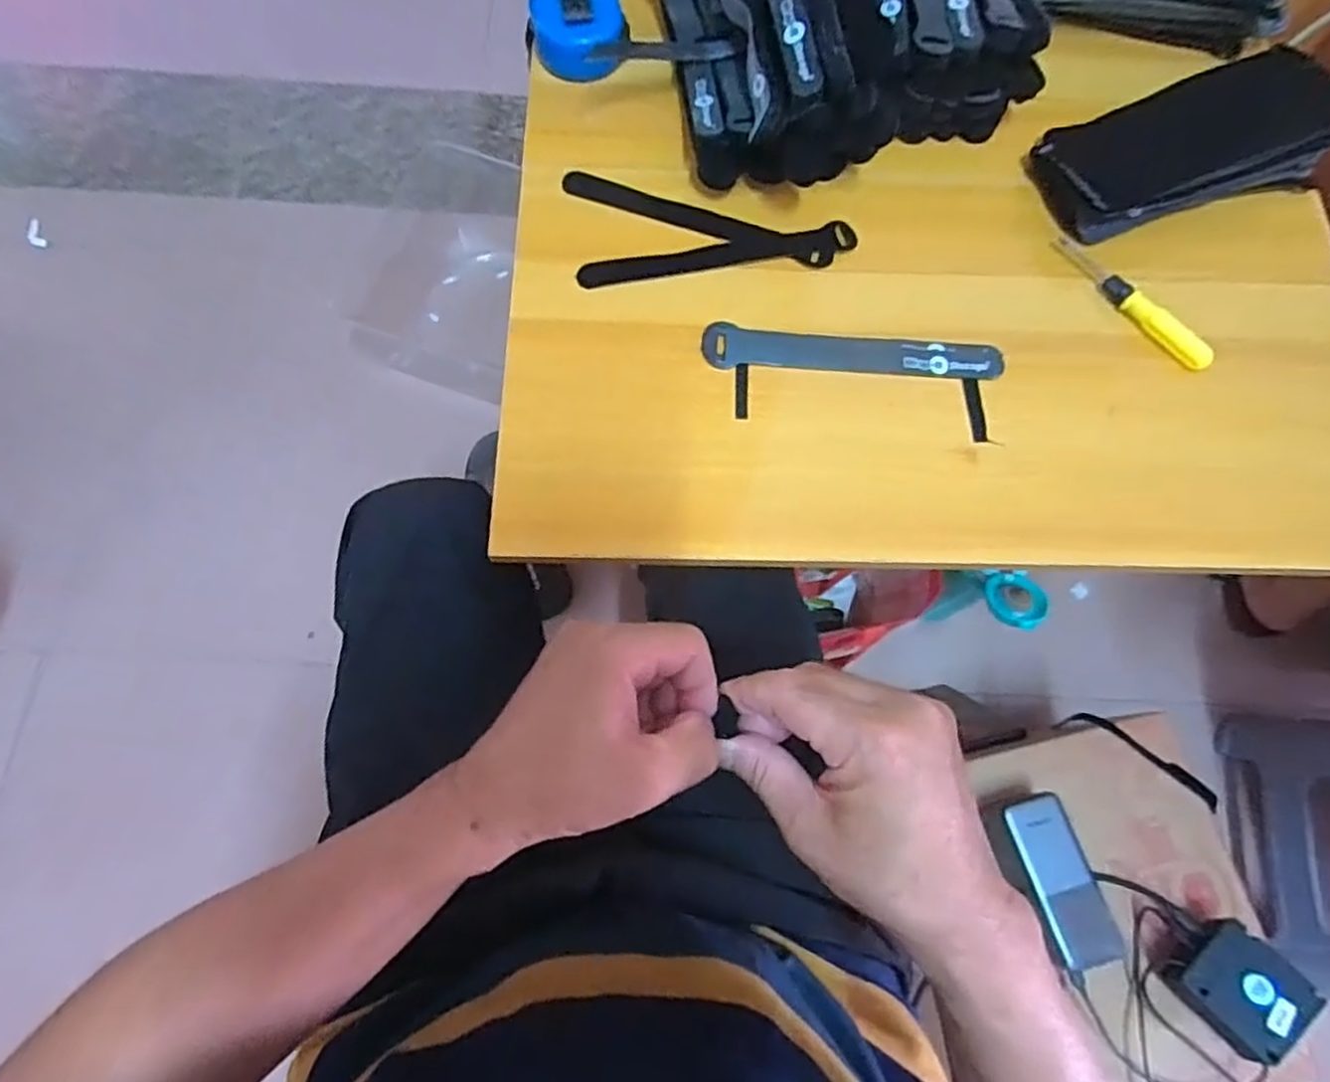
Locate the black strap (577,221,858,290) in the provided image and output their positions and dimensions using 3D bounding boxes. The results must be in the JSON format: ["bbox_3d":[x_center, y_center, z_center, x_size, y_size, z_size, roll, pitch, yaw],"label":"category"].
[{"bbox_3d":[0.037,-0.200,0.507,0.193,0.006,0.022,-10,73,-5],"label":"black strap"}]

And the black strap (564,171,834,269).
[{"bbox_3d":[0.024,-0.230,0.519,0.194,0.009,0.024,18,65,5],"label":"black strap"}]

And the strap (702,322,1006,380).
[{"bbox_3d":[0.126,-0.125,0.489,0.197,0.008,0.029,5,72,0],"label":"strap"}]

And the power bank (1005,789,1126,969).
[{"bbox_3d":[0.328,0.278,0.598,0.049,0.021,0.128,-11,73,-5],"label":"power bank"}]

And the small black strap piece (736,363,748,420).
[{"bbox_3d":[0.051,-0.099,0.481,0.008,0.004,0.039,2,72,-1],"label":"small black strap piece"}]

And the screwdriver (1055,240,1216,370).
[{"bbox_3d":[0.320,-0.165,0.499,0.012,0.014,0.129,-39,77,-12],"label":"screwdriver"}]

